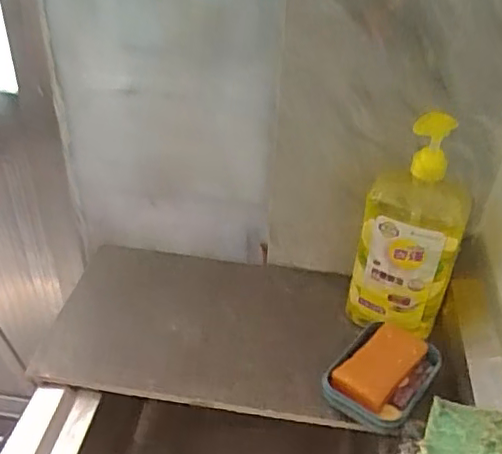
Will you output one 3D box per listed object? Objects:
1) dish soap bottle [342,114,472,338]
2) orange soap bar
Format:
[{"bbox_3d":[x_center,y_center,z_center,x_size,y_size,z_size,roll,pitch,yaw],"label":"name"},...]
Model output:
[{"bbox_3d":[0.184,-0.003,0.667,0.116,0.237,0.085,7,38,6],"label":"dish soap bottle"},{"bbox_3d":[0.142,0.157,0.657,0.058,0.034,0.120,30,45,31],"label":"orange soap bar"}]

